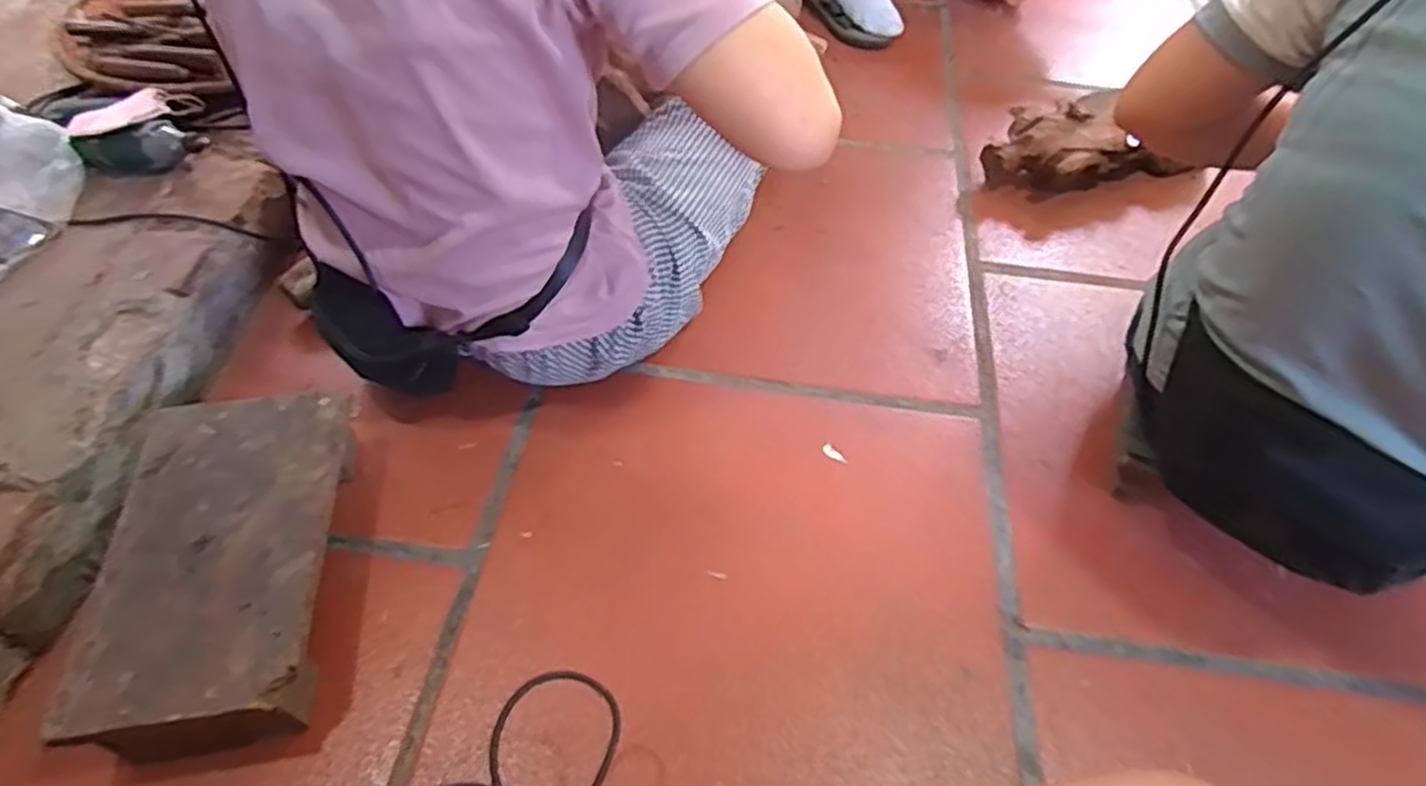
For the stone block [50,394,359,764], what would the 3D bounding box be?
[{"bbox_3d":[-0.417,0.153,0.654,0.184,0.078,0.318,-7,53,-8],"label":"stone block"}]

